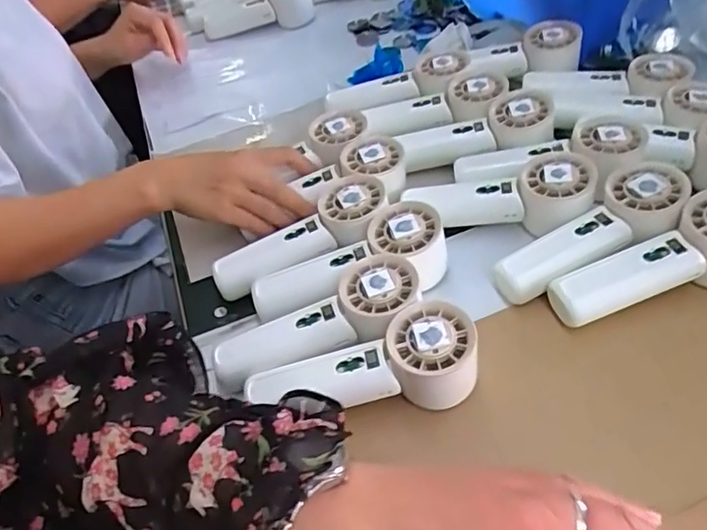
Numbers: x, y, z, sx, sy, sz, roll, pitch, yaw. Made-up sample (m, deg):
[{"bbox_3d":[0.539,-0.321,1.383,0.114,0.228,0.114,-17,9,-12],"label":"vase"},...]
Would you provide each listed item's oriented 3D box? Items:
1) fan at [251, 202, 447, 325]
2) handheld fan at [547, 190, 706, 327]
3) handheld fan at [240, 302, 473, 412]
[{"bbox_3d":[-0.003,0.005,0.448,0.154,0.042,0.055,-21,48,3],"label":"fan"},{"bbox_3d":[0.222,0.000,0.412,0.159,0.043,0.052,-24,48,3],"label":"handheld fan"},{"bbox_3d":[0.007,0.071,0.386,0.153,0.047,0.051,-13,47,11],"label":"handheld fan"}]

